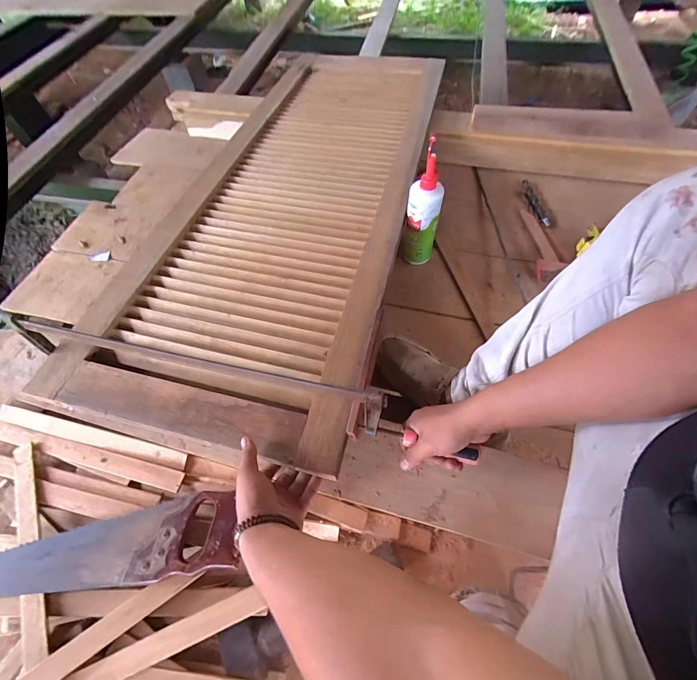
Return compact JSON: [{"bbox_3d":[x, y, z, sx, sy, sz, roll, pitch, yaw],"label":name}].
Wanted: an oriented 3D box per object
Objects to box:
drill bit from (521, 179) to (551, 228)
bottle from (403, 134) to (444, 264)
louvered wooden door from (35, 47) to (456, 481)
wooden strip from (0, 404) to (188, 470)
[{"bbox_3d":[0.489,-0.366,0.891,0.027,0.011,0.187,-3,59,1],"label":"drill bit"},{"bbox_3d":[0.162,-0.277,0.729,0.067,0.254,0.083,9,61,8],"label":"bottle"},{"bbox_3d":[-0.125,-0.362,0.789,0.515,0.038,1.208,8,58,8],"label":"louvered wooden door"},{"bbox_3d":[-0.467,0.171,0.604,0.396,0.012,0.033,11,61,9],"label":"wooden strip"}]

